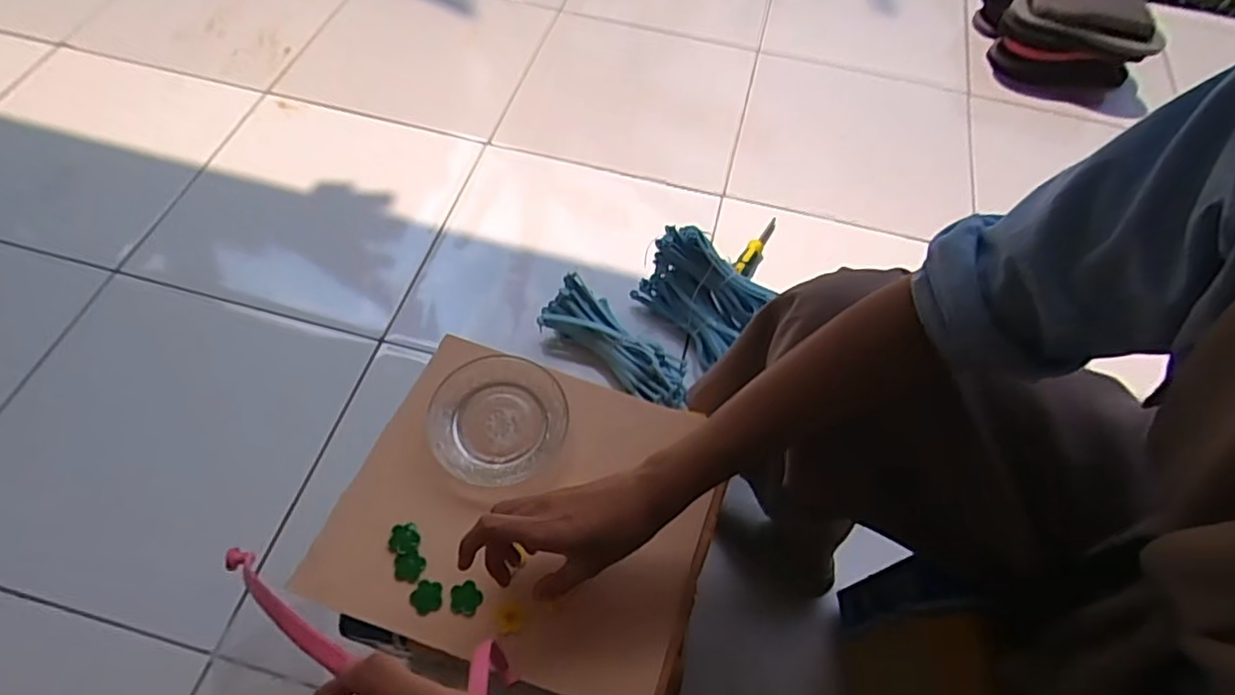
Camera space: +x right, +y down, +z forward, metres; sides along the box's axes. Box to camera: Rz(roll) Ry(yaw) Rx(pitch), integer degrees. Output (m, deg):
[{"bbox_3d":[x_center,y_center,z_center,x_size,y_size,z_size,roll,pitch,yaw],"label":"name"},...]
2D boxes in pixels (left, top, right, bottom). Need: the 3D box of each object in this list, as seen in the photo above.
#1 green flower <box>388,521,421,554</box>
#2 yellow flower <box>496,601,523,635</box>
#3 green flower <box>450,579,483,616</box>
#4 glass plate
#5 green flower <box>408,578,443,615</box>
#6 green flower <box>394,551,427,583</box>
[{"bbox_3d":[-0.164,0.146,0.496,0.024,0.004,0.022,1,60,-2],"label":"green flower"},{"bbox_3d":[-0.079,0.199,0.474,0.018,0.004,0.021,-4,60,-7],"label":"yellow flower"},{"bbox_3d":[-0.113,0.187,0.479,0.023,0.004,0.024,1,60,-2],"label":"green flower"},{"bbox_3d":[-0.102,0.059,0.544,0.111,0.017,0.114,1,60,-2],"label":"glass plate"},{"bbox_3d":[-0.141,0.185,0.478,0.023,0.004,0.023,5,60,0],"label":"green flower"},{"bbox_3d":[-0.158,0.166,0.488,0.023,0.004,0.022,5,60,0],"label":"green flower"}]

